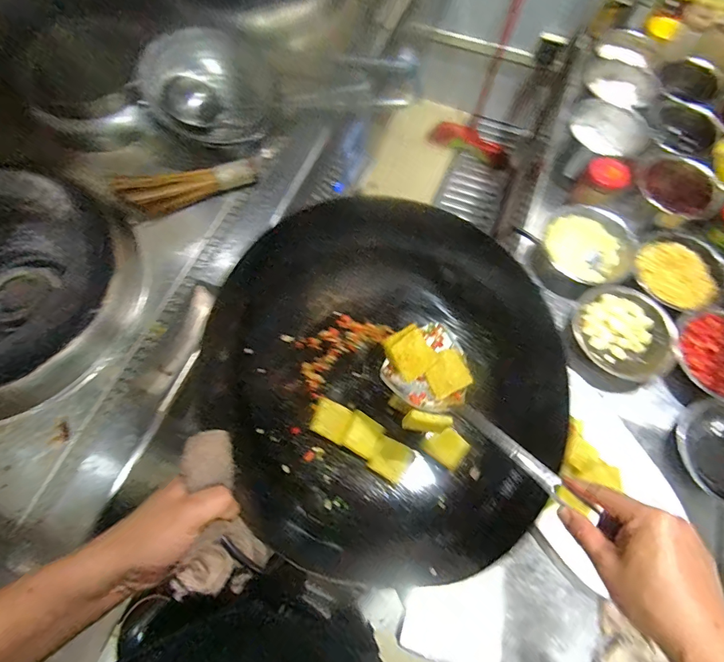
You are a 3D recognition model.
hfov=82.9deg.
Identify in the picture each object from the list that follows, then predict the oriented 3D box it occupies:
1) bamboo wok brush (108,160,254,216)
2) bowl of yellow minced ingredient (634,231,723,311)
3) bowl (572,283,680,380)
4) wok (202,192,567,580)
[{"bbox_3d":[-0.357,-0.308,0.844,0.273,0.048,0.079,-20,70,-8],"label":"bamboo wok brush"},{"bbox_3d":[0.572,-0.105,0.747,0.138,0.045,0.157,-34,73,-13],"label":"bowl of yellow minced ingredient"},{"bbox_3d":[0.449,0.008,0.710,0.147,0.064,0.159,0,69,-1],"label":"bowl"},{"bbox_3d":[0.051,0.047,0.518,0.384,0.127,0.401,0,69,-1],"label":"wok"}]

